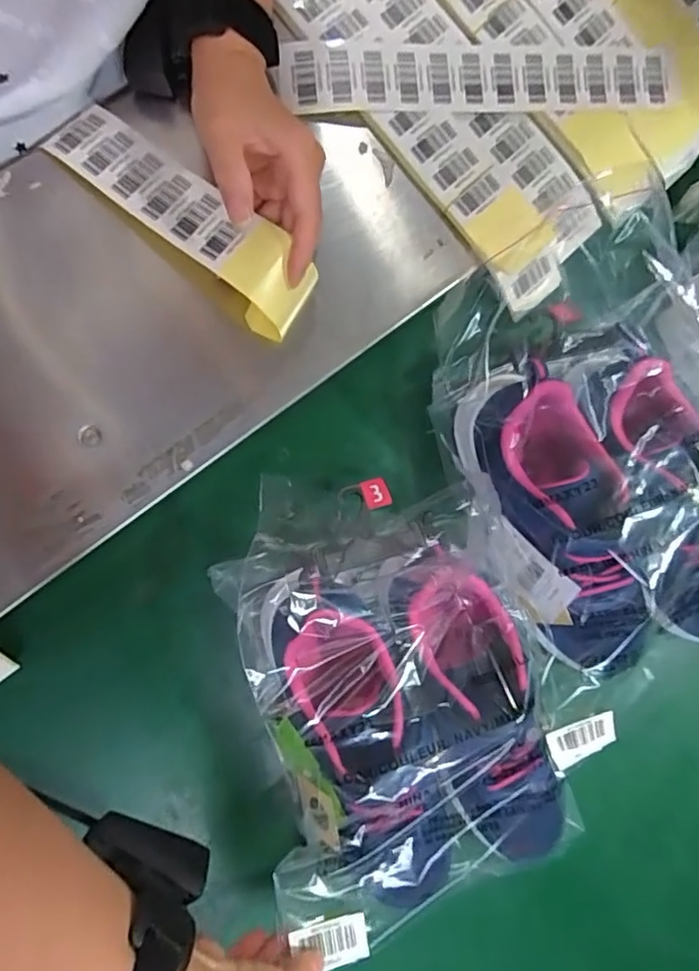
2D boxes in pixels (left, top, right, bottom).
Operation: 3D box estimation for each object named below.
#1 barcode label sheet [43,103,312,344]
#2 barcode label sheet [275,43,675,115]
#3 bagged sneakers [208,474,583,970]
[{"bbox_3d":[-0.113,-0.183,0.388,0.200,0.030,0.053,40,76,3],"label":"barcode label sheet"},{"bbox_3d":[0.104,-0.310,0.437,0.306,0.007,0.048,-5,92,-8],"label":"barcode label sheet"},{"bbox_3d":[0.030,0.143,0.395,0.195,0.104,0.296,-12,74,-6],"label":"bagged sneakers"}]

